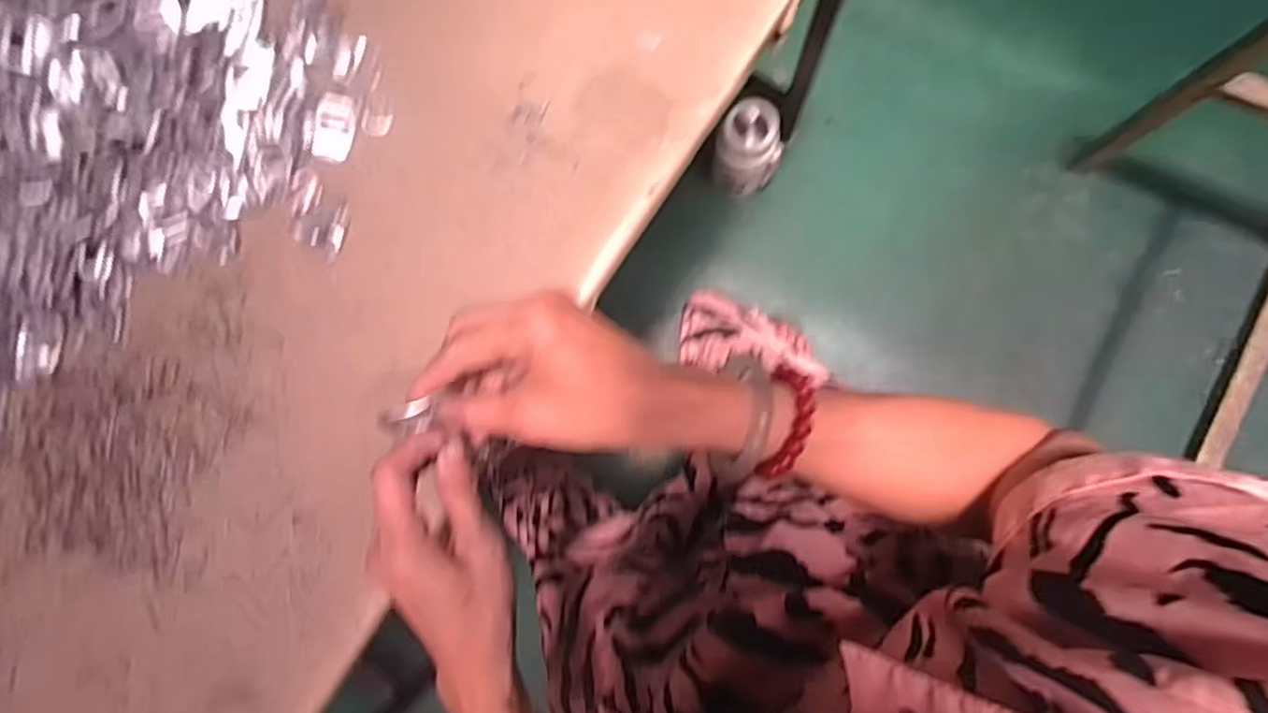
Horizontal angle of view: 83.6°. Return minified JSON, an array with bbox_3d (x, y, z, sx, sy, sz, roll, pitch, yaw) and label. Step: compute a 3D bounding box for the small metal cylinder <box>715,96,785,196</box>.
[{"bbox_3d":[0.192,-0.339,1.184,0.100,0.203,0.093,0,86,4],"label":"small metal cylinder"}]

